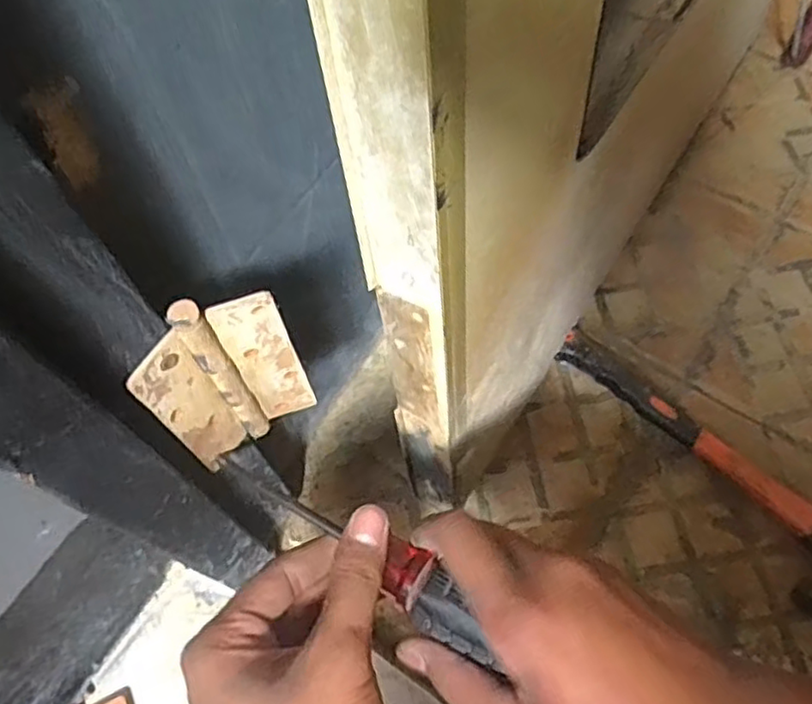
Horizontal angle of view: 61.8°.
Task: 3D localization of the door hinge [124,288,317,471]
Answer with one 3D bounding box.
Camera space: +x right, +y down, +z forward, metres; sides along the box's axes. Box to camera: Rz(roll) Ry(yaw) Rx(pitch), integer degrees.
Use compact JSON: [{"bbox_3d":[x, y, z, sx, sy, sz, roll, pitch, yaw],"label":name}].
[{"bbox_3d":[-0.083,0.014,0.320,0.066,0.114,0.015,-35,66,-14],"label":"door hinge"}]

